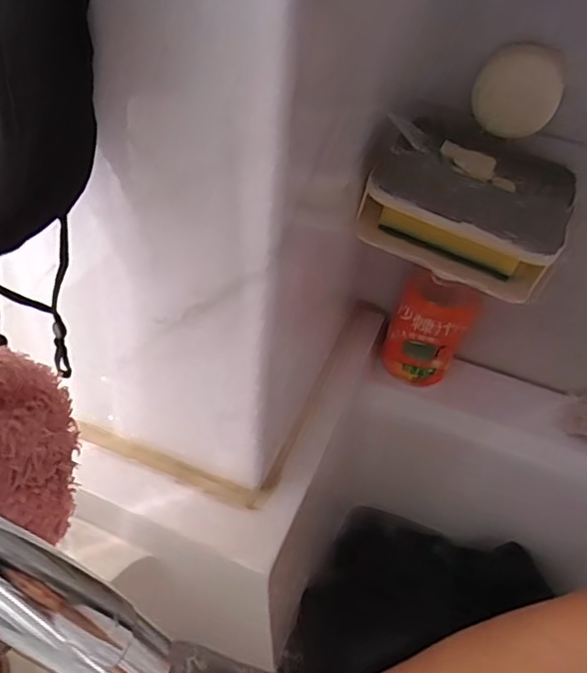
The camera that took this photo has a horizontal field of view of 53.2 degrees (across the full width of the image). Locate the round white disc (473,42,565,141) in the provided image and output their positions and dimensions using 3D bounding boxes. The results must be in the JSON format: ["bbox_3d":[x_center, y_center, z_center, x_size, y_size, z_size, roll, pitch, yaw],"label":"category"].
[{"bbox_3d":[0.147,-0.159,0.385,0.060,0.064,0.009,6,64,-9],"label":"round white disc"}]

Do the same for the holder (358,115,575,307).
[{"bbox_3d":[0.123,-0.091,0.404,0.133,0.079,0.089,24,48,16],"label":"holder"}]

